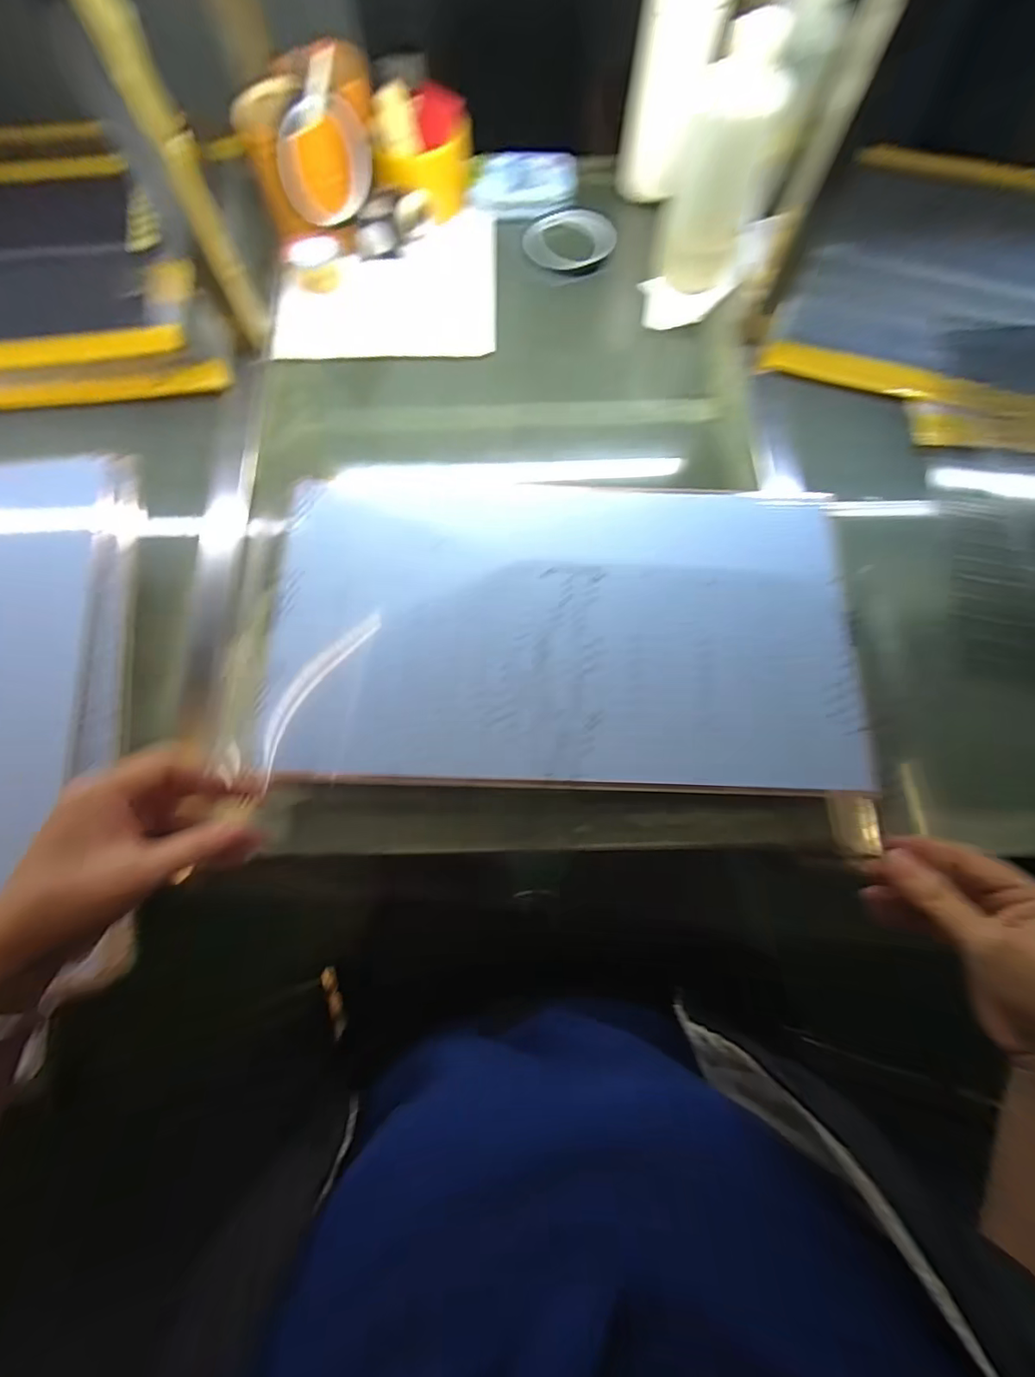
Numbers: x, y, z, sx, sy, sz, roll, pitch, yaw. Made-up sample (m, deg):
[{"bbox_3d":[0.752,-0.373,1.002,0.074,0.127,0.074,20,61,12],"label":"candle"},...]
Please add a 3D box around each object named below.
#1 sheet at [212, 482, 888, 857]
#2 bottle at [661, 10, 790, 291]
[{"bbox_3d":[0.039,-0.034,0.379,0.442,0.070,0.304,1,72,-2],"label":"sheet"},{"bbox_3d":[0.184,-0.480,0.452,0.076,0.165,0.077,1,72,-2],"label":"bottle"}]

